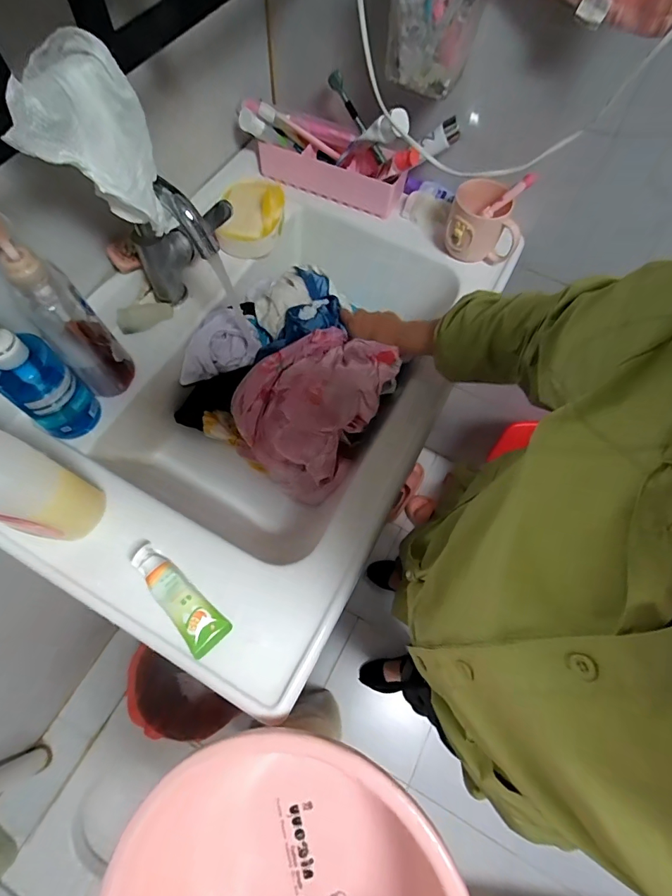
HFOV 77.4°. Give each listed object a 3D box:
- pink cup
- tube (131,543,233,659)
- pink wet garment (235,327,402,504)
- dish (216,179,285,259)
[{"bbox_3d":[0.221,-0.339,0.639,0.100,0.102,0.081,6,65,-1],"label":"pink cup"},{"bbox_3d":[-0.169,0.161,0.447,0.126,0.025,0.043,40,69,14],"label":"tube"},{"bbox_3d":[-0.036,-0.057,0.585,0.167,0.177,0.175,40,69,14],"label":"pink wet garment"},{"bbox_3d":[-0.128,-0.369,0.668,0.091,0.052,0.126,4,65,-2],"label":"dish"}]

